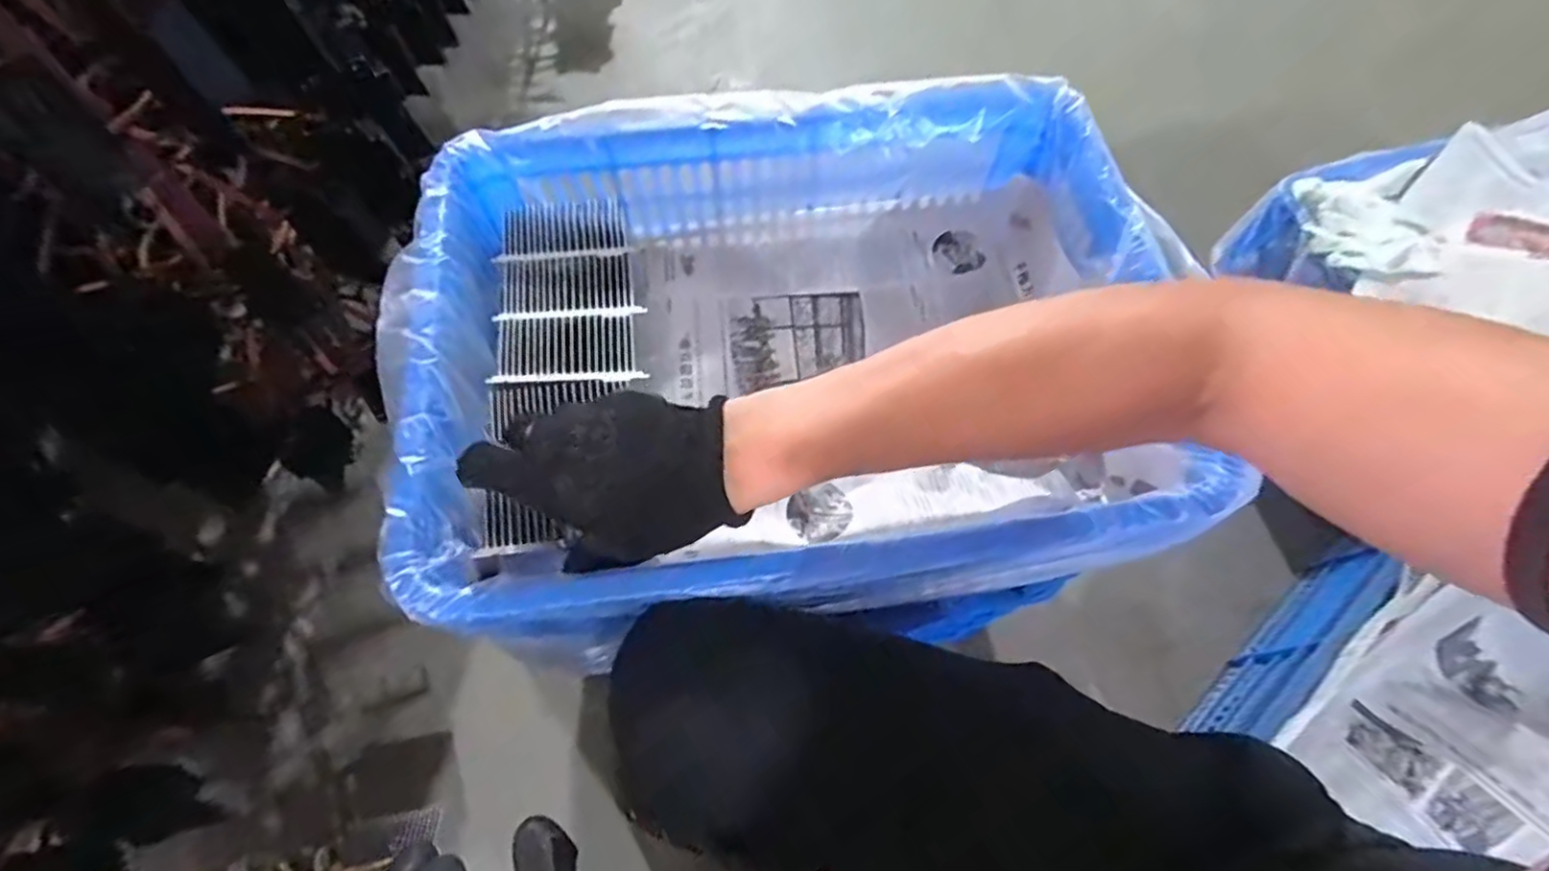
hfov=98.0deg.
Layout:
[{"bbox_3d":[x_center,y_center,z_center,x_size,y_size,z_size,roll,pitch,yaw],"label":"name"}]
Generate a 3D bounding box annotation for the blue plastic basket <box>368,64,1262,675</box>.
[{"bbox_3d":[0.011,-0.061,0.487,0.507,0.135,0.368,-7,66,-4],"label":"blue plastic basket"}]

